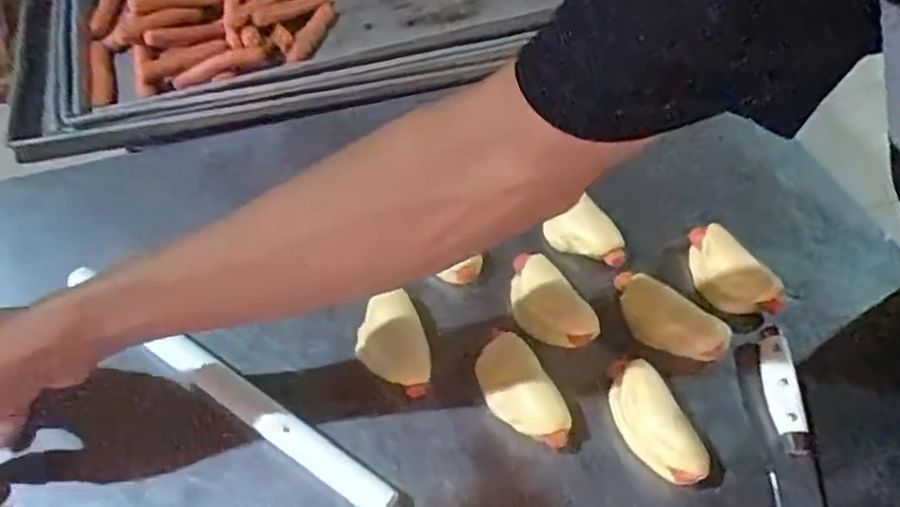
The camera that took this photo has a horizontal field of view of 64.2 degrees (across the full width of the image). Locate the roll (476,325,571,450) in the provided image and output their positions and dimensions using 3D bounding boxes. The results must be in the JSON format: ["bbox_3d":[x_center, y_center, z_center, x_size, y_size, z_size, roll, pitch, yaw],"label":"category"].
[{"bbox_3d":[0.048,0.097,0.494,0.041,0.031,0.085,-22,55,-18],"label":"roll"}]

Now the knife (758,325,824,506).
[{"bbox_3d":[0.224,0.141,0.464,0.028,0.016,0.215,4,51,2],"label":"knife"}]

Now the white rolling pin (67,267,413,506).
[{"bbox_3d":[-0.158,0.091,0.498,0.308,0.022,0.023,28,56,20],"label":"white rolling pin"}]

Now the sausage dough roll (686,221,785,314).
[{"bbox_3d":[0.215,0.016,0.559,0.042,0.031,0.088,-27,56,-21],"label":"sausage dough roll"}]

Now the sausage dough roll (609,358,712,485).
[{"bbox_3d":[0.133,0.112,0.479,0.038,0.034,0.090,-18,53,-15],"label":"sausage dough roll"}]

